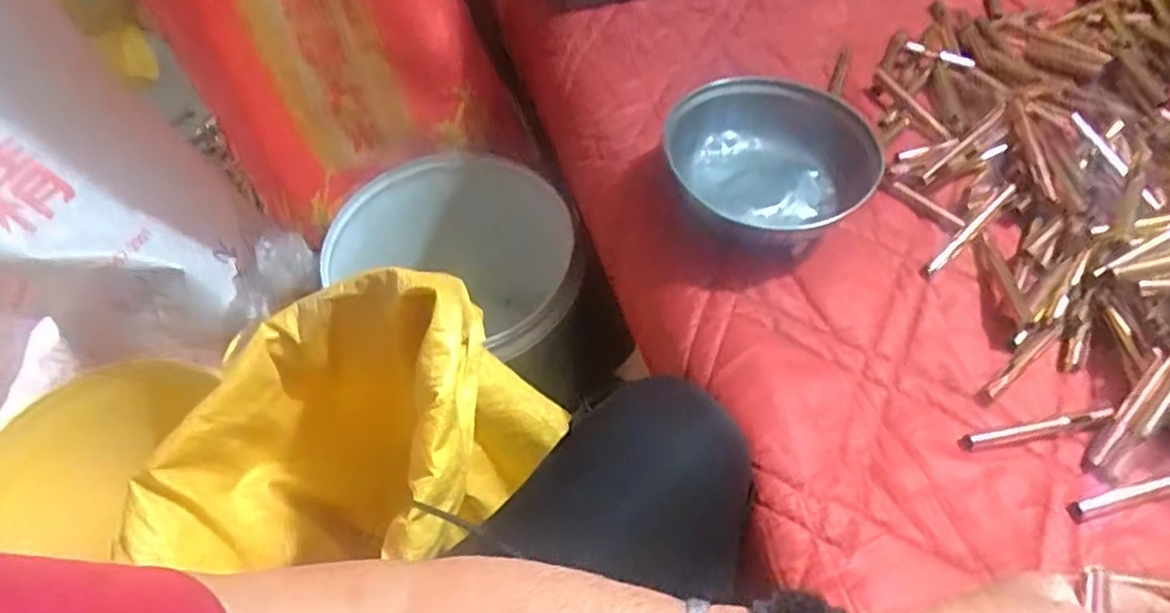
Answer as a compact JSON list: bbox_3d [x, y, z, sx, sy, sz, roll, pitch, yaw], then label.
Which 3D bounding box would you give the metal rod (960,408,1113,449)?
[{"bbox_3d":[0.260,0.070,0.397,0.089,0.006,0.008,-10,55,-4],"label":"metal rod"}]

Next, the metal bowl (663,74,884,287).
[{"bbox_3d":[0.124,-0.092,0.486,0.135,0.064,0.132,-1,55,2],"label":"metal bowl"}]

